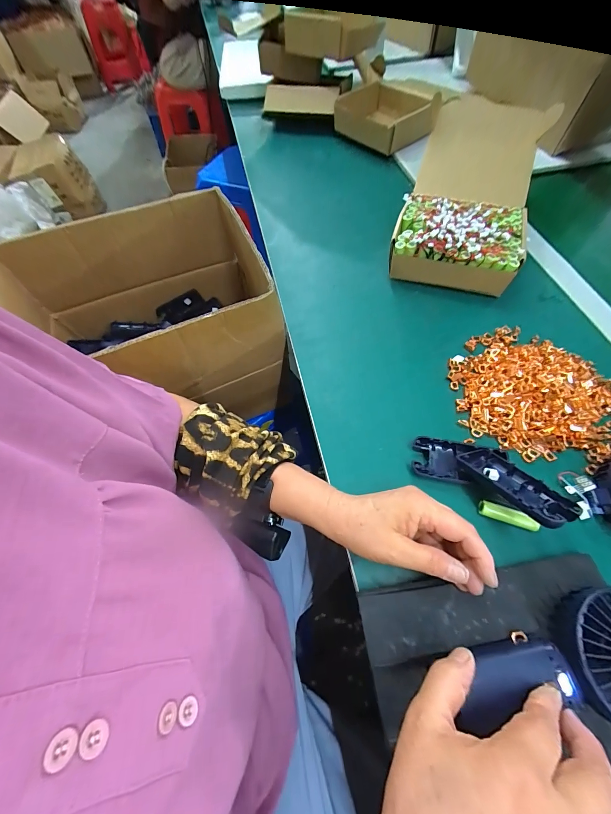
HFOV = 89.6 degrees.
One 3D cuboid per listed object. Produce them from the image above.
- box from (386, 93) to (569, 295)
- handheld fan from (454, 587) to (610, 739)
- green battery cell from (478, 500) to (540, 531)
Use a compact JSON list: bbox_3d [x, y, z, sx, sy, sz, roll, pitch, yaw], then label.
[{"bbox_3d":[0.249,-0.325,0.474,0.172,0.121,0.306,16,64,11],"label":"box"},{"bbox_3d":[0.190,0.187,0.221,0.166,0.032,0.084,-11,60,2],"label":"handheld fan"},{"bbox_3d":[0.196,0.106,0.298,0.050,0.017,0.014,17,64,12],"label":"green battery cell"}]

